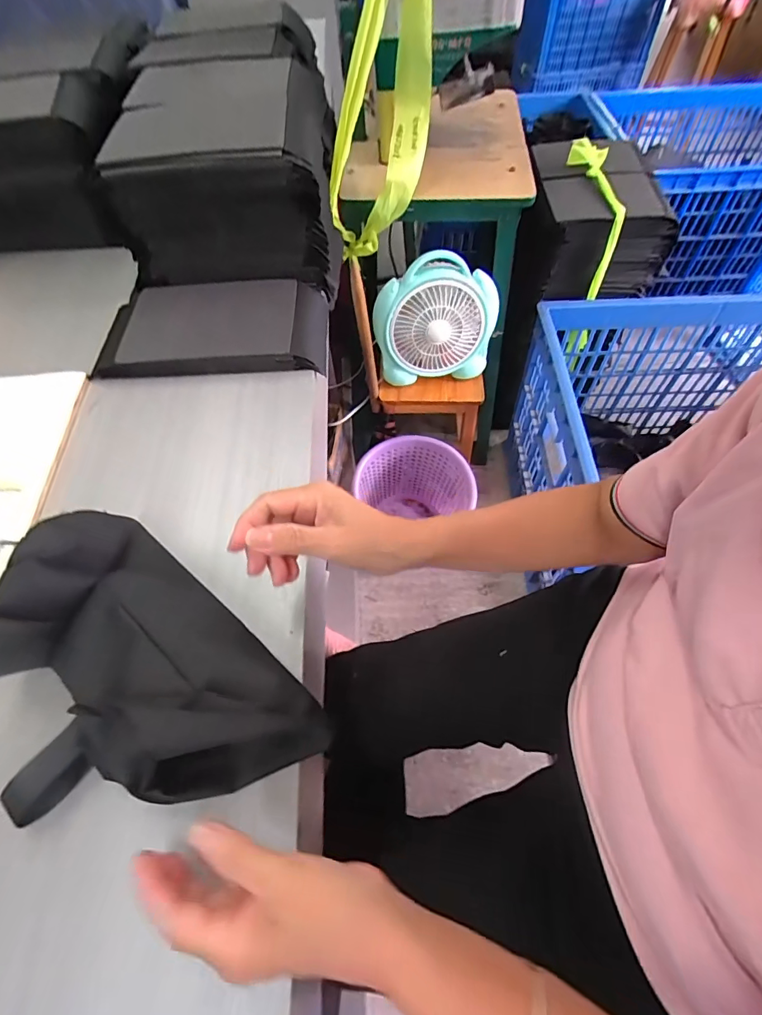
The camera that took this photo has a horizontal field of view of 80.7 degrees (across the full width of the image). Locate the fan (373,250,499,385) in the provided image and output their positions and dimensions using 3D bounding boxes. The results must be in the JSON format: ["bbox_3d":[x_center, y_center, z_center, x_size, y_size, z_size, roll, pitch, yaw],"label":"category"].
[{"bbox_3d":[0.106,-0.359,0.880,0.236,0.210,0.072,-6,59,-1],"label":"fan"}]

